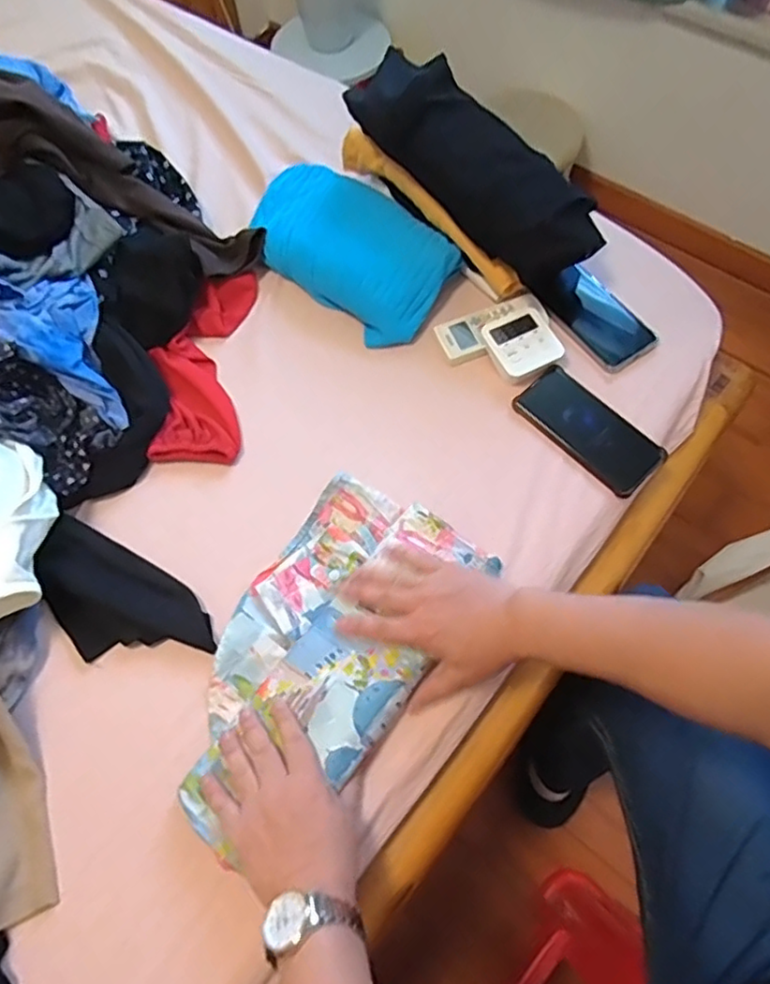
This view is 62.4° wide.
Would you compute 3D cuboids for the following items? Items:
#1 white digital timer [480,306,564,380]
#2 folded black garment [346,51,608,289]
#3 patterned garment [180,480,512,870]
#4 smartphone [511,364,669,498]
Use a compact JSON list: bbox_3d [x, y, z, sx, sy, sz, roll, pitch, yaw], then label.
[{"bbox_3d":[0.157,-0.173,0.735,0.076,0.021,0.082,-25,67,-9],"label":"white digital timer"},{"bbox_3d":[0.101,-0.387,0.750,0.347,0.077,0.111,44,74,6],"label":"folded black garment"},{"bbox_3d":[-0.064,0.149,0.600,0.186,0.027,0.342,34,71,16],"label":"patterned garment"},{"bbox_3d":[0.225,-0.071,0.700,0.078,0.012,0.159,-42,70,-15],"label":"smartphone"}]

